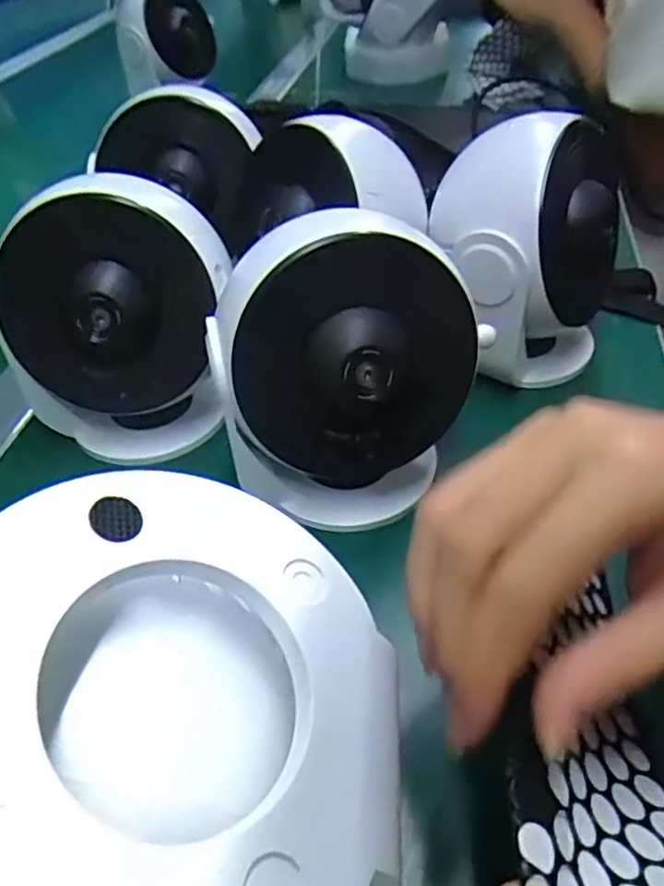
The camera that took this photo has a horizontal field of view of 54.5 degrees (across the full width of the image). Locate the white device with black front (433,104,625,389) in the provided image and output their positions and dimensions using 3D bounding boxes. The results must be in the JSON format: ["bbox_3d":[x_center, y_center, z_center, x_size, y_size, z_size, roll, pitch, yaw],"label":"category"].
[{"bbox_3d":[0.096,-0.091,0.327,0.085,0.114,0.077,11,47,17],"label":"white device with black front"}]

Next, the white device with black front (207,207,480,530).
[{"bbox_3d":[0.008,-0.031,0.271,0.104,0.113,0.077,-7,44,-2],"label":"white device with black front"}]

